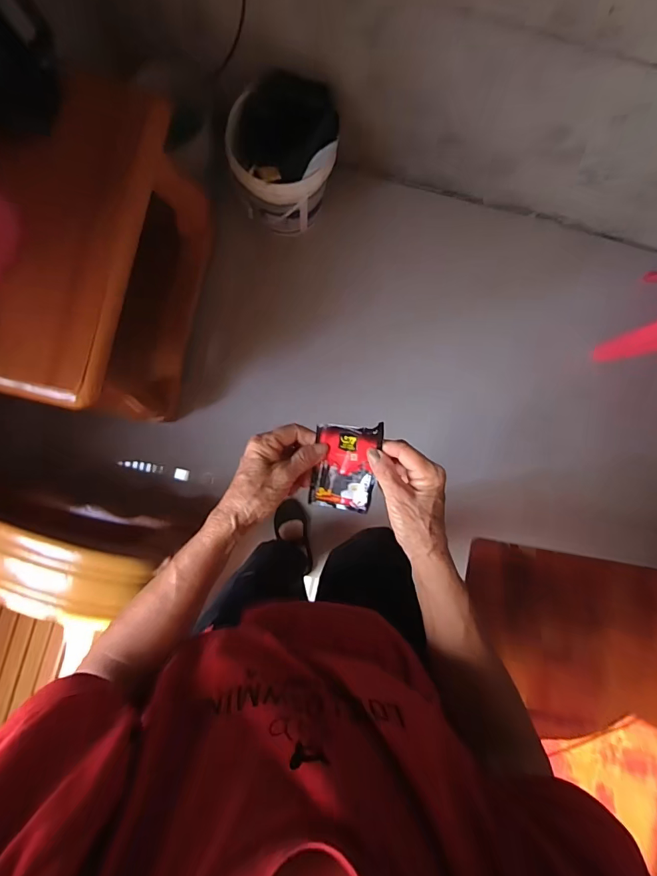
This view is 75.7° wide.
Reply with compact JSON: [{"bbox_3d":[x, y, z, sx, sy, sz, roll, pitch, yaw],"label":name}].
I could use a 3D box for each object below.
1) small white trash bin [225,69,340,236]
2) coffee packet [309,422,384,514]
[{"bbox_3d":[-0.118,-0.706,1.088,0.251,0.233,0.257,0,88,-3],"label":"small white trash bin"},{"bbox_3d":[0.016,0.029,0.427,0.063,0.016,0.094,9,107,7],"label":"coffee packet"}]

